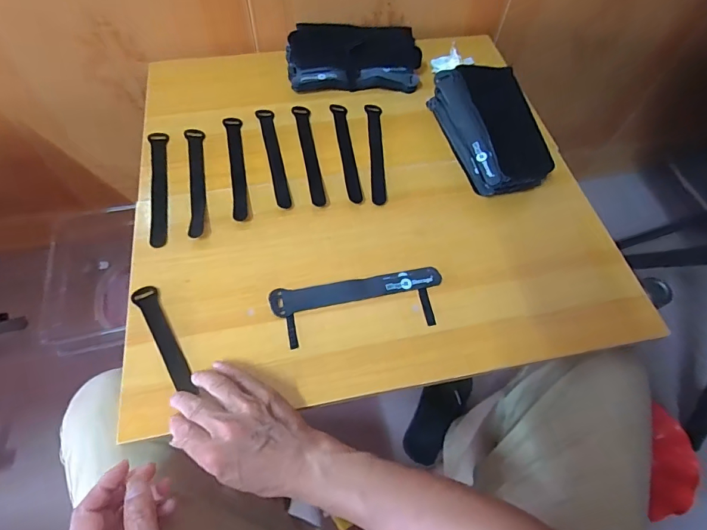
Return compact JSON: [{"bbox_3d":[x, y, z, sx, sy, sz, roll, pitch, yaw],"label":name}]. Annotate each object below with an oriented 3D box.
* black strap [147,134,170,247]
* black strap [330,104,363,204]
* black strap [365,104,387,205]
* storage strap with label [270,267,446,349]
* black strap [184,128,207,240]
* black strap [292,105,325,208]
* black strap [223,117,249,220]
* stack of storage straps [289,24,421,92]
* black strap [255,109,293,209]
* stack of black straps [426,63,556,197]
[{"bbox_3d":[-0.259,-0.106,0.543,0.025,0.004,0.191,-11,62,-9],"label":"black strap"},{"bbox_3d":[-0.009,-0.164,0.582,0.022,0.005,0.185,-8,62,-7],"label":"black strap"},{"bbox_3d":[0.033,-0.165,0.585,0.023,0.004,0.190,-1,61,-4],"label":"black strap"},{"bbox_3d":[0.008,0.045,0.465,0.196,0.005,0.069,-9,62,-8],"label":"storage strap with label"},{"bbox_3d":[-0.211,-0.115,0.549,0.023,0.009,0.188,-10,62,-8],"label":"black strap"},{"bbox_3d":[-0.061,-0.157,0.576,0.023,0.009,0.181,-10,62,-8],"label":"black strap"},{"bbox_3d":[-0.159,-0.136,0.559,0.023,0.006,0.182,-10,62,-9],"label":"black strap"},{"bbox_3d":[0.001,-0.325,0.647,0.213,0.050,0.096,2,61,-2],"label":"stack of storage straps"},{"bbox_3d":[-0.112,-0.154,0.575,0.024,0.005,0.184,-11,62,-9],"label":"black strap"},{"bbox_3d":[0.193,-0.191,0.565,0.095,0.078,0.207,-13,63,-10],"label":"stack of black straps"}]

